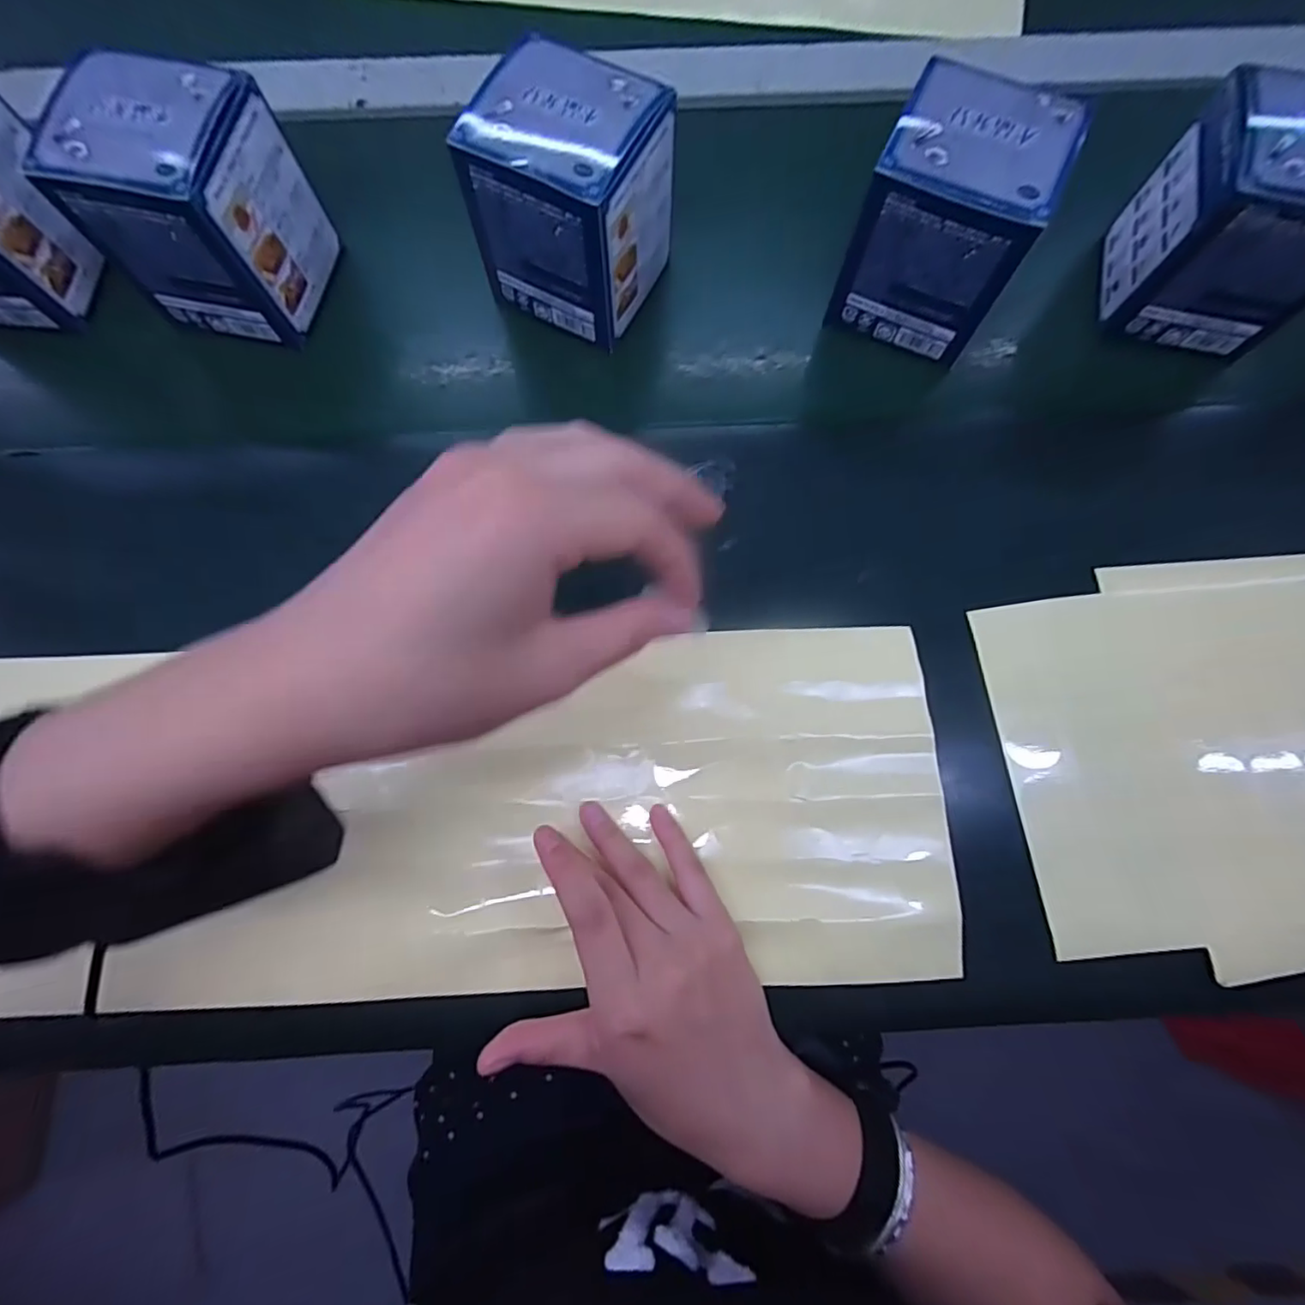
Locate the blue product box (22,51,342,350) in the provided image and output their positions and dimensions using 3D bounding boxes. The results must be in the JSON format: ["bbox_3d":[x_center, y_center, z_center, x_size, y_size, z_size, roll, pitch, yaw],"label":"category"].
[{"bbox_3d":[-0.236,-0.234,0.311,0.081,0.090,0.080,10,78,2],"label":"blue product box"}]

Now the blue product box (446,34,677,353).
[{"bbox_3d":[-0.042,-0.238,0.315,0.080,0.091,0.078,27,80,6],"label":"blue product box"}]

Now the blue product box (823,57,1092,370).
[{"bbox_3d":[0.153,-0.223,0.312,0.079,0.094,0.071,27,79,6],"label":"blue product box"}]

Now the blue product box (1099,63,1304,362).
[{"bbox_3d":[0.306,-0.224,0.308,0.079,0.092,0.086,6,78,2],"label":"blue product box"}]

